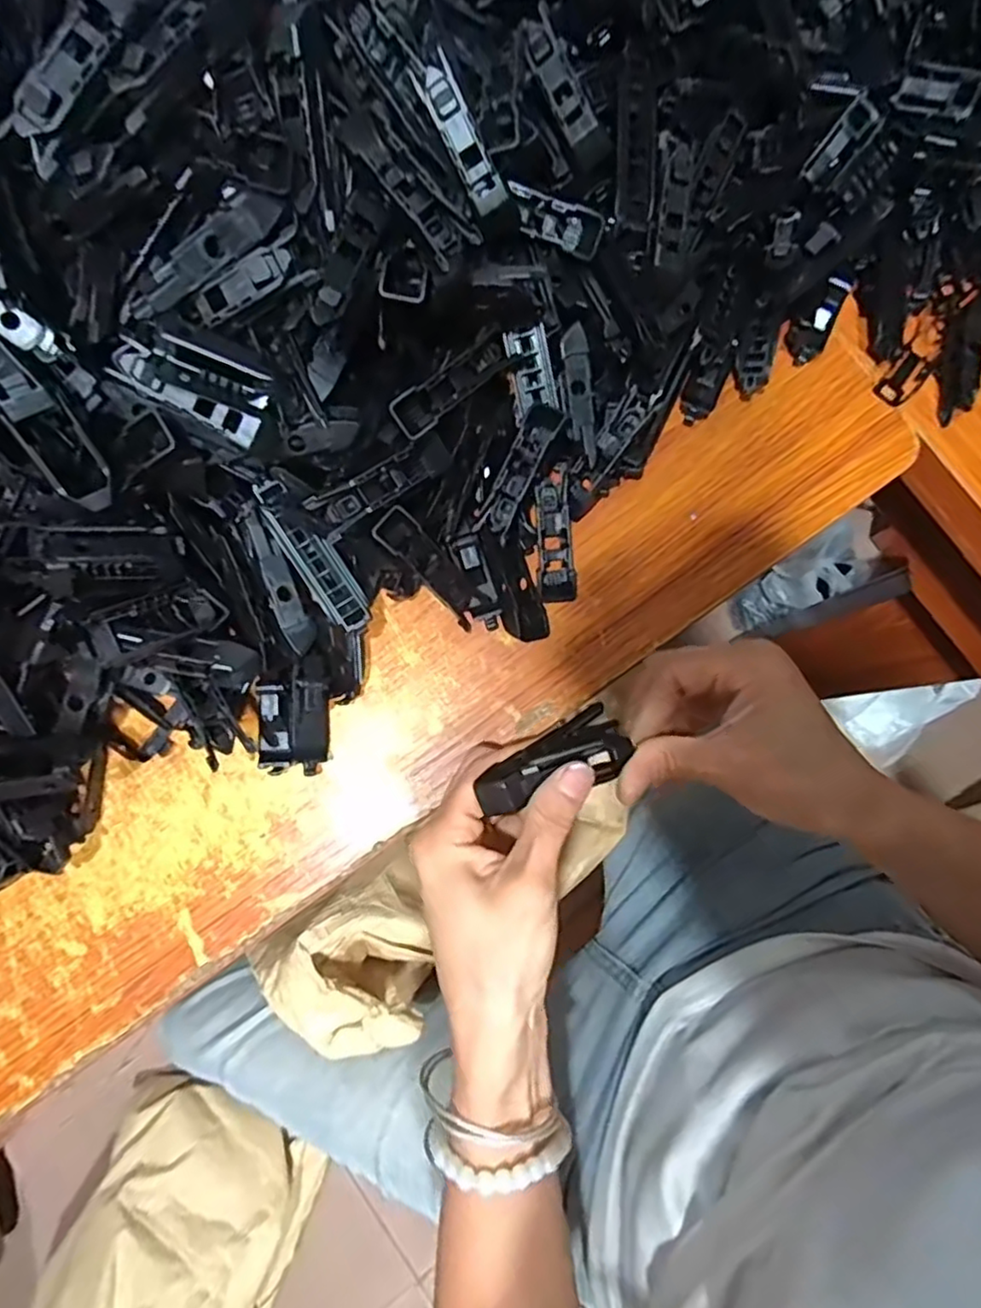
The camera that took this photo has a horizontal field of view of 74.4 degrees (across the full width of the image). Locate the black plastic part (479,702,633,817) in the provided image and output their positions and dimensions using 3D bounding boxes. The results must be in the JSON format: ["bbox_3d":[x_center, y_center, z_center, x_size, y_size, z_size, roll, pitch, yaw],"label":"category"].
[{"bbox_3d":[0.026,0.047,0.271,0.062,0.019,0.028,-28,79,1],"label":"black plastic part"}]

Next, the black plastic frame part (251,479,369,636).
[{"bbox_3d":[-0.081,-0.044,0.297,0.020,0.006,0.075,-35,100,-8],"label":"black plastic frame part"}]

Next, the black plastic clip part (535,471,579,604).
[{"bbox_3d":[0.033,-0.058,0.329,0.019,0.013,0.062,-5,94,-2],"label":"black plastic clip part"}]

